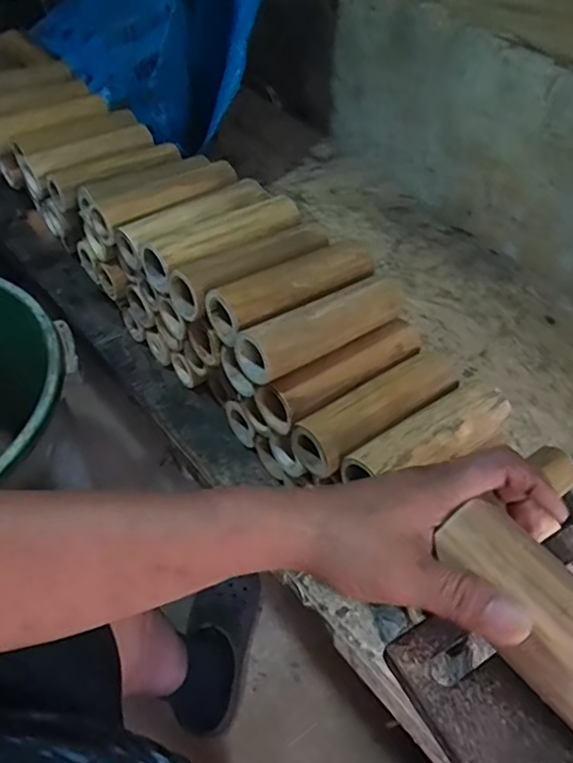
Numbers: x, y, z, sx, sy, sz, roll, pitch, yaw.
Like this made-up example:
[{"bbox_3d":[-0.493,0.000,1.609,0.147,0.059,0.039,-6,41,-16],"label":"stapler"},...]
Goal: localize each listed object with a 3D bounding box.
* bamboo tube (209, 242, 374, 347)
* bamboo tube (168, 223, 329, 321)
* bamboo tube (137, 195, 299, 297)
[{"bbox_3d":[0.008,-0.093,0.573,0.180,0.044,0.060,-29,58,-27],"label":"bamboo tube"},{"bbox_3d":[-0.032,-0.115,0.598,0.171,0.051,0.056,-24,55,-24],"label":"bamboo tube"},{"bbox_3d":[-0.063,-0.151,0.626,0.181,0.051,0.067,-27,57,-26],"label":"bamboo tube"}]

